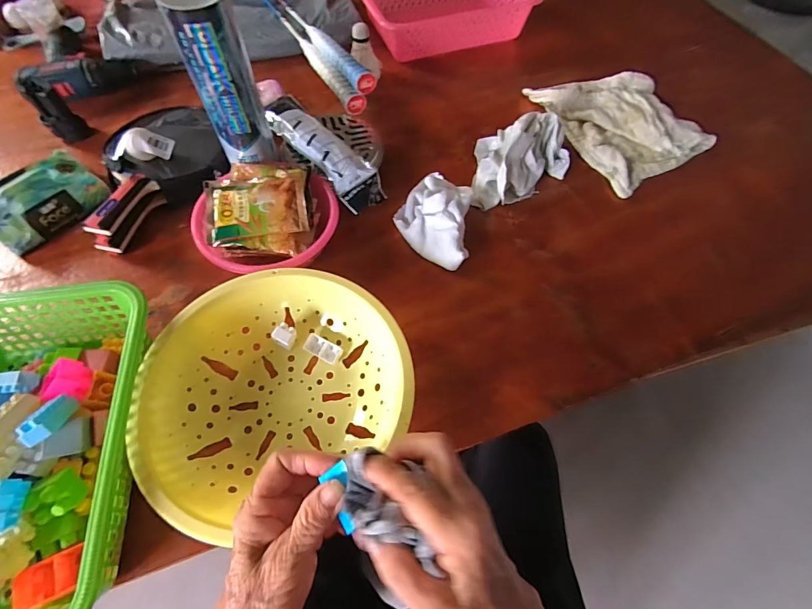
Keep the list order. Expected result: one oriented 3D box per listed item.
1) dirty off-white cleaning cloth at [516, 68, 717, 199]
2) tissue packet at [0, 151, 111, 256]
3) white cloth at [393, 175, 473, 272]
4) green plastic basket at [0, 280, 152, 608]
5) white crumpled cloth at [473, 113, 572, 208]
[{"bbox_3d":[0.337,-0.297,0.626,0.188,0.031,0.233,-26,64,-14],"label":"dirty off-white cleaning cloth"},{"bbox_3d":[-0.466,-0.134,0.505,0.076,0.061,0.133,37,67,18],"label":"tissue packet"},{"bbox_3d":[0.036,-0.125,0.522,0.097,0.045,0.163,5,61,3],"label":"white cloth"},{"bbox_3d":[-0.344,0.135,0.351,0.218,0.084,0.293,-8,61,-5],"label":"green plastic basket"},{"bbox_3d":[0.166,-0.205,0.557,0.129,0.063,0.135,8,61,4],"label":"white crumpled cloth"}]

